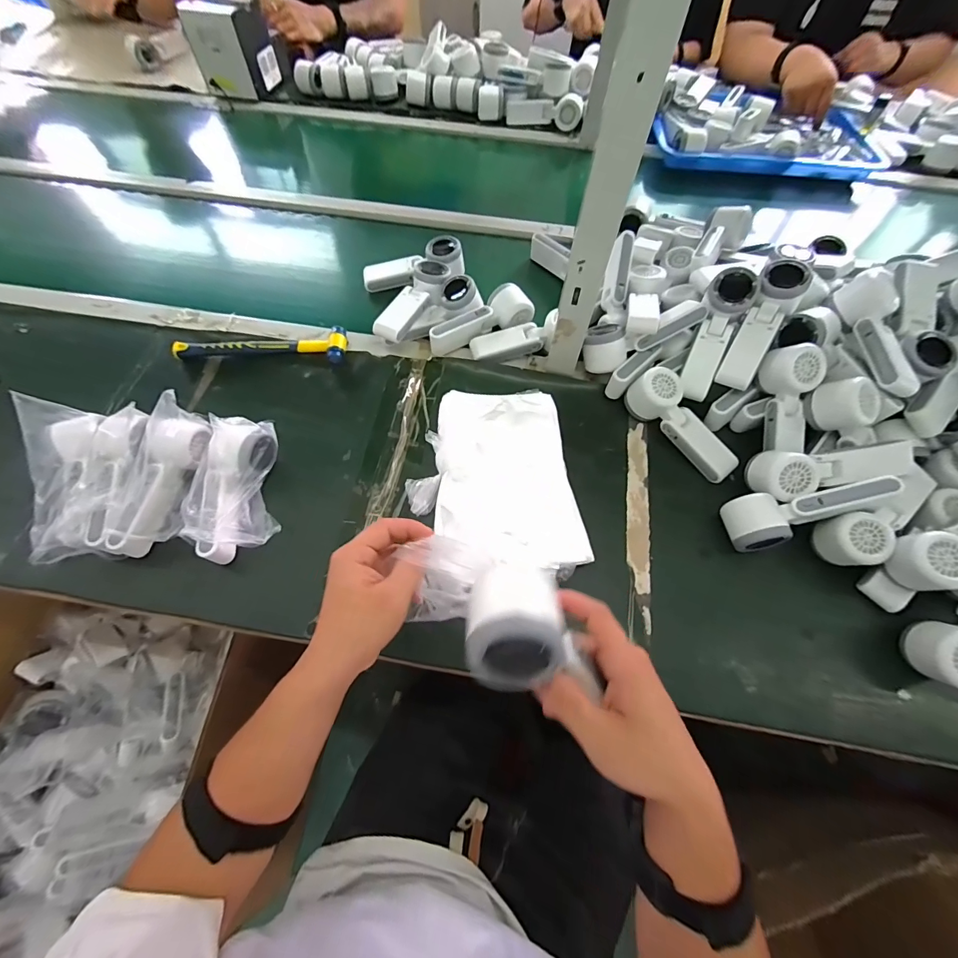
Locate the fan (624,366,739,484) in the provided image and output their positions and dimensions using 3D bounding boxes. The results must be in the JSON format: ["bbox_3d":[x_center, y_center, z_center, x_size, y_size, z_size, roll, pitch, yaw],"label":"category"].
[{"bbox_3d":[0.273,-0.076,0.542,0.057,0.060,0.163,-35,69,-17],"label":"fan"}]

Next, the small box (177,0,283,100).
[{"bbox_3d":[-0.552,-0.973,0.938,0.125,0.156,0.154,13,64,5],"label":"small box"}]

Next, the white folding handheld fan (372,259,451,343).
[{"bbox_3d":[-0.099,-0.271,0.632,0.070,0.043,0.168,18,64,8],"label":"white folding handheld fan"}]

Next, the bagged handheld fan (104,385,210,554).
[{"bbox_3d":[-0.364,-0.002,0.476,0.064,0.057,0.178,11,78,3],"label":"bagged handheld fan"}]

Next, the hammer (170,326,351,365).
[{"bbox_3d":[-0.319,-0.202,0.615,0.239,0.028,0.062,2,63,-1],"label":"hammer"}]

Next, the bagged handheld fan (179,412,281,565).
[{"bbox_3d":[-0.288,0.001,0.480,0.078,0.080,0.175,-9,64,-6],"label":"bagged handheld fan"}]

